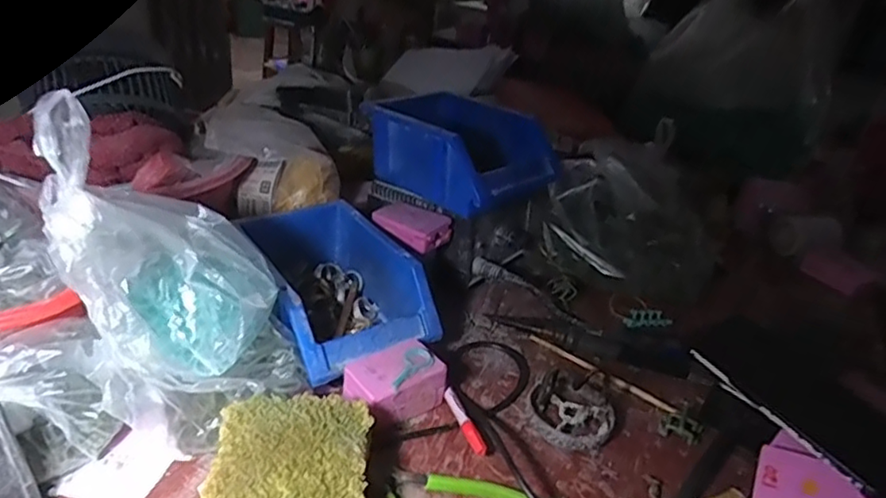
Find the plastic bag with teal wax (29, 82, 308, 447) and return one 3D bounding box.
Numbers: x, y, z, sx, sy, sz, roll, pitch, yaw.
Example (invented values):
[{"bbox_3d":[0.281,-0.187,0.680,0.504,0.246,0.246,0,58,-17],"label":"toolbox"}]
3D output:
[{"bbox_3d":[-0.163,0.022,0.393,0.131,0.187,0.090,-18,38,-37],"label":"plastic bag with teal wax"}]

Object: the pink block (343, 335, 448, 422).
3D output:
[{"bbox_3d":[-0.038,0.105,0.477,0.069,0.040,0.048,-17,37,-37],"label":"pink block"}]

